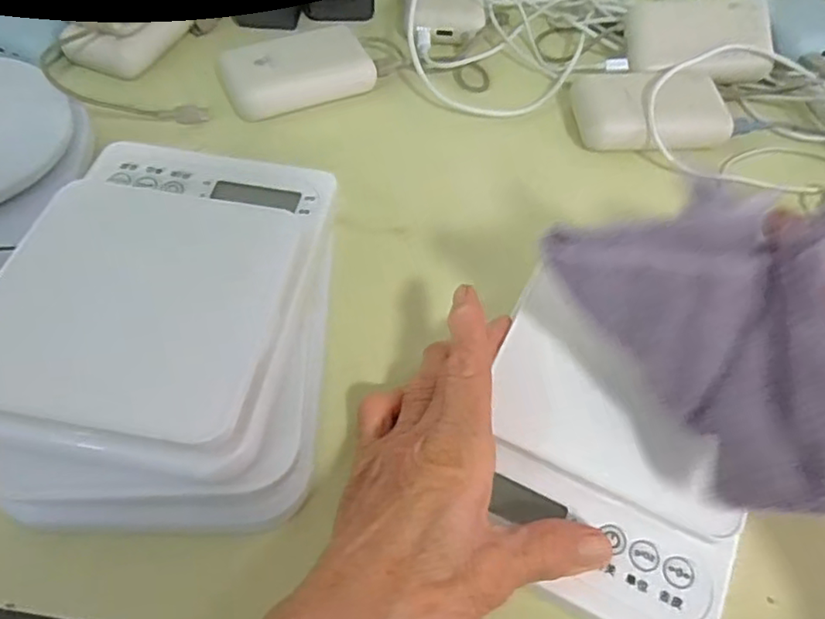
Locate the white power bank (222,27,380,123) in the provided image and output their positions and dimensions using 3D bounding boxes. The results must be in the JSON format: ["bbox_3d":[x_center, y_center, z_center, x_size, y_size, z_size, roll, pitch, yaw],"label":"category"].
[{"bbox_3d":[-0.080,-0.170,0.442,0.103,0.032,0.049,-15,59,-13],"label":"white power bank"}]

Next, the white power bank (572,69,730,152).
[{"bbox_3d":[0.167,-0.141,0.438,0.101,0.030,0.067,2,56,-2],"label":"white power bank"}]

